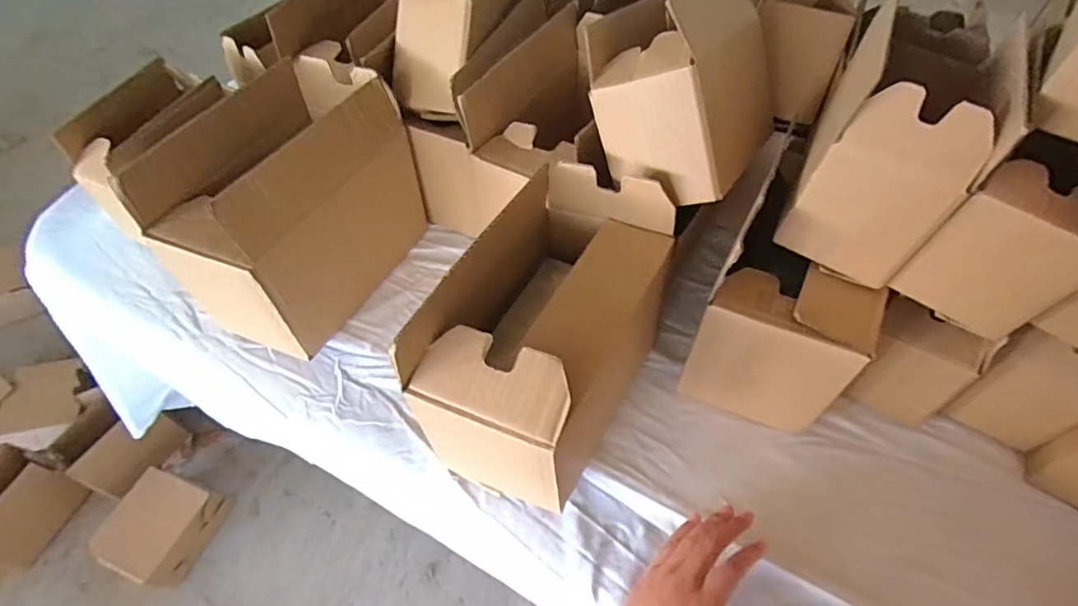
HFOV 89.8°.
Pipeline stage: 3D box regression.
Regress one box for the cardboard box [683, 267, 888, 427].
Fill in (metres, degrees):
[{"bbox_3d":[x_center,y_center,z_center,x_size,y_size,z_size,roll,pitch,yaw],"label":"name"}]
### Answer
[{"bbox_3d":[0.220,0.047,0.515,0.138,0.164,0.080,16,56,13],"label":"cardboard box"}]

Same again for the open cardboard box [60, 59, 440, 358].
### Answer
[{"bbox_3d":[-0.264,-0.100,0.604,0.151,0.225,0.247,24,58,16],"label":"open cardboard box"}]

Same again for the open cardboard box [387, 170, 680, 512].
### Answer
[{"bbox_3d":[0.009,0.036,0.499,0.142,0.217,0.237,26,59,20],"label":"open cardboard box"}]

